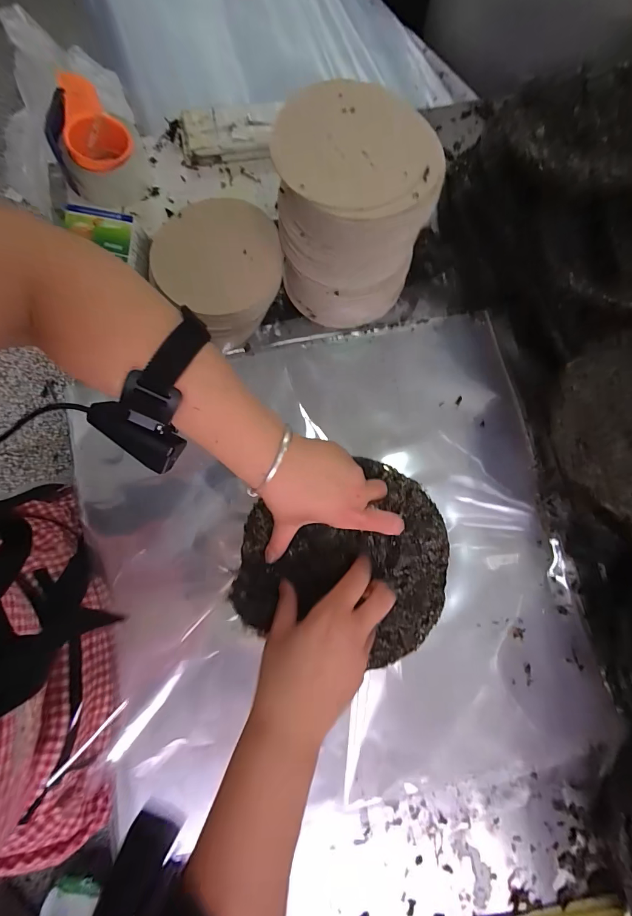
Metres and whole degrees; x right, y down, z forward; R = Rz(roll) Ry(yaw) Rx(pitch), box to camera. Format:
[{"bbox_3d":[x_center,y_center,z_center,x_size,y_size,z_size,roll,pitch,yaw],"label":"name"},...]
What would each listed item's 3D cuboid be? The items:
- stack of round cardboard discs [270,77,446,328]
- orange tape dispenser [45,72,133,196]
[{"bbox_3d":[0.039,-0.282,0.449,0.156,0.170,0.176,-1,79,-1],"label":"stack of round cardboard discs"},{"bbox_3d":[-0.300,-0.423,0.487,0.094,0.063,0.134,-27,81,-6],"label":"orange tape dispenser"}]

